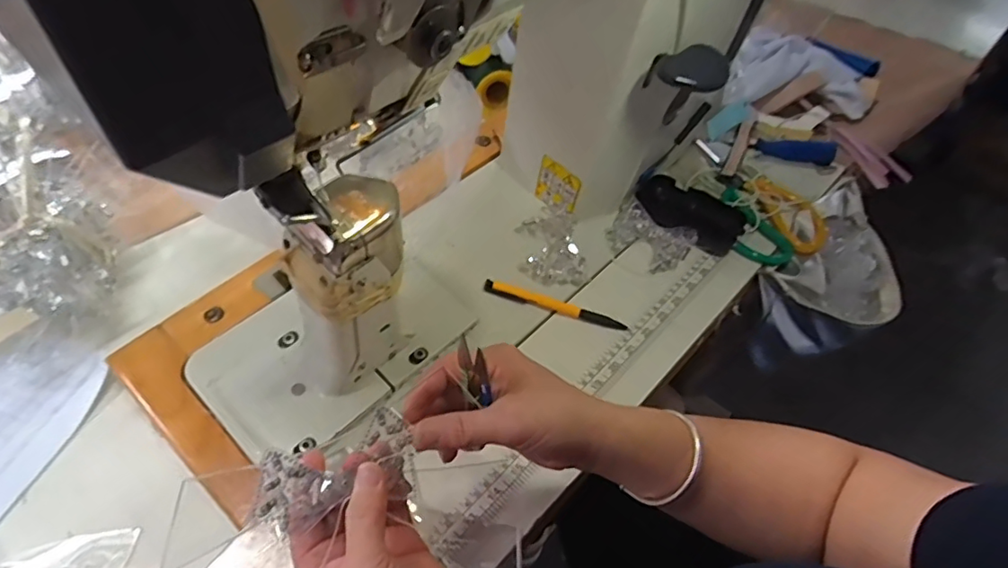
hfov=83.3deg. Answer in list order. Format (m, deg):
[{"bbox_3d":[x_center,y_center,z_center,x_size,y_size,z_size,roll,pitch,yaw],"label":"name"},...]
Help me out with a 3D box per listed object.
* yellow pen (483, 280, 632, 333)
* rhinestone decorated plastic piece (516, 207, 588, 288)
[{"bbox_3d":[0.048,0.020,0.532,0.136,0.009,0.012,15,52,9],"label":"yellow pen"},{"bbox_3d":[0.046,-0.039,0.564,0.060,0.026,0.080,-7,51,-8],"label":"rhinestone decorated plastic piece"}]

